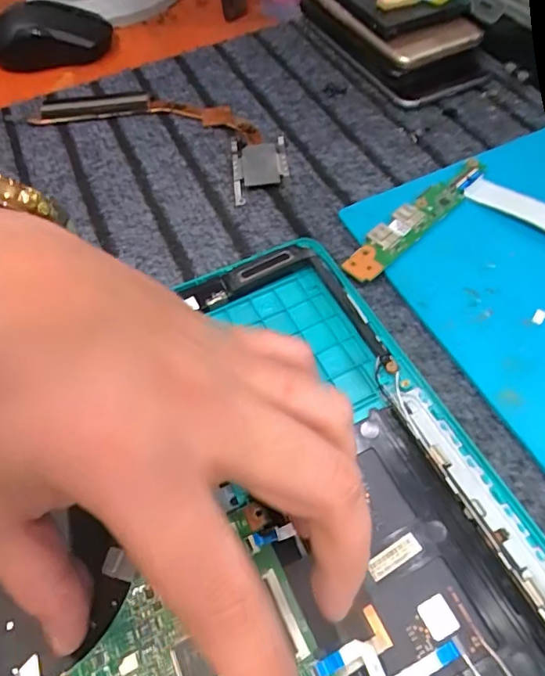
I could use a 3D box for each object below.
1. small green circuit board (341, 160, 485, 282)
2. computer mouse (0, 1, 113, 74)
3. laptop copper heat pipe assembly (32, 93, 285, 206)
[{"bbox_3d":[0.083,-0.069,0.276,0.116,0.005,0.021,-41,63,-21],"label":"small green circuit board"},{"bbox_3d":[-0.195,-0.266,0.420,0.101,0.032,0.070,-19,57,-9],"label":"computer mouse"},{"bbox_3d":[-0.073,-0.150,0.344,0.204,0.011,0.080,28,62,20],"label":"laptop copper heat pipe assembly"}]

